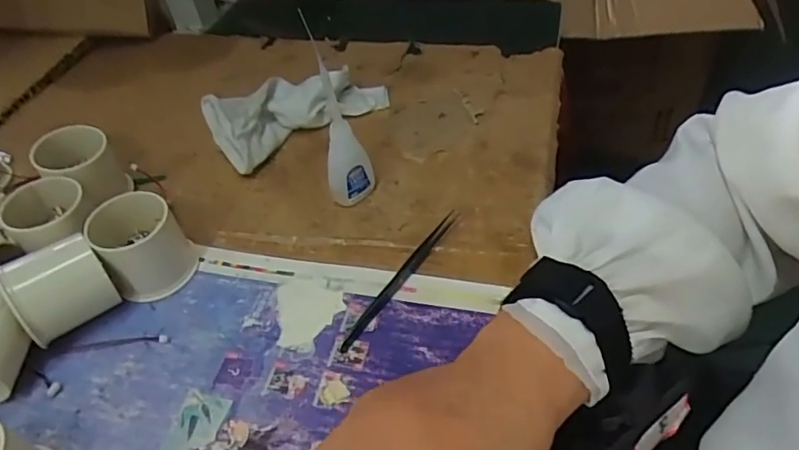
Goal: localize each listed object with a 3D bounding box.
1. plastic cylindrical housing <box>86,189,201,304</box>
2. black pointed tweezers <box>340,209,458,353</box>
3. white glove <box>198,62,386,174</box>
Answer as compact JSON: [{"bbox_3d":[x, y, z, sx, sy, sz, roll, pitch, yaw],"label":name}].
[{"bbox_3d":[-0.168,0.014,0.358,0.050,0.053,0.046,-3,46,3],"label":"plastic cylindrical housing"},{"bbox_3d":[0.002,0.033,0.353,0.010,0.006,0.123,24,53,27],"label":"black pointed tweezers"},{"bbox_3d":[-0.087,-0.105,0.475,0.154,0.038,0.070,-32,51,-22],"label":"white glove"}]

